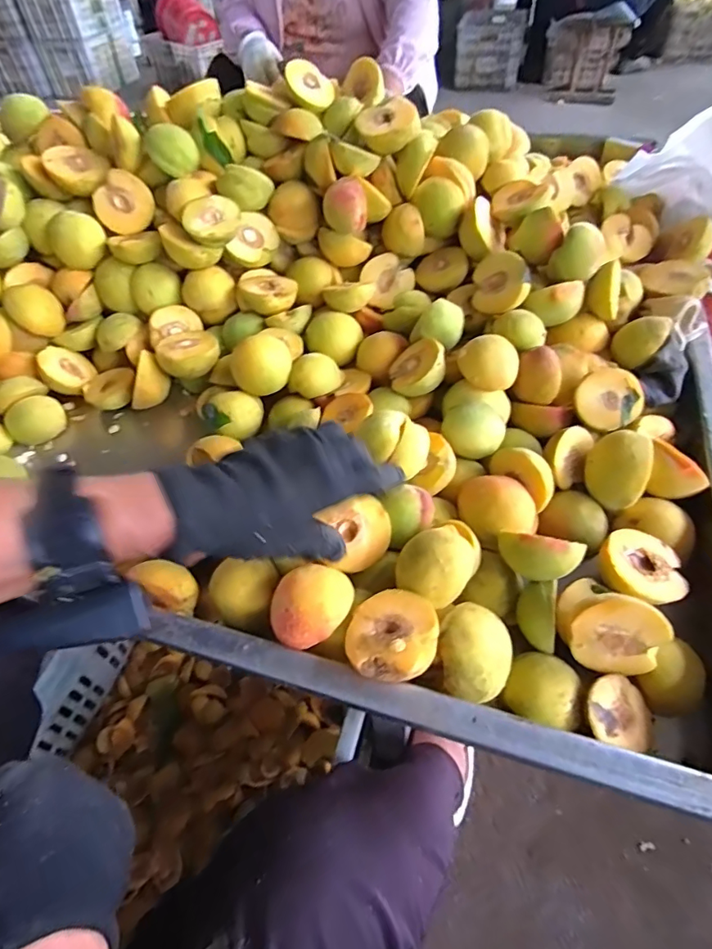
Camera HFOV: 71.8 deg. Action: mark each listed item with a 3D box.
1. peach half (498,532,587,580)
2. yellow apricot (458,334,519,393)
[{"bbox_3d":[0.137,0.059,0.362,0.057,0.039,0.023,9,52,11],"label":"peach half"},{"bbox_3d":[0.126,-0.103,0.472,0.055,0.043,0.046,15,53,15],"label":"yellow apricot"}]

